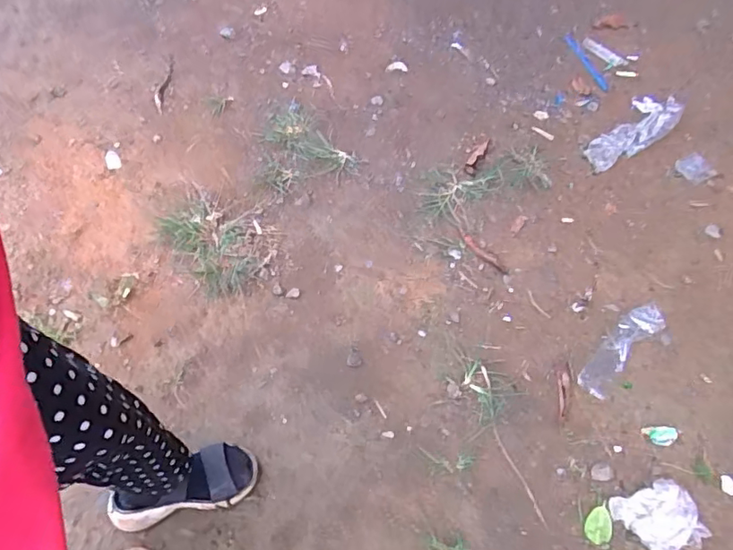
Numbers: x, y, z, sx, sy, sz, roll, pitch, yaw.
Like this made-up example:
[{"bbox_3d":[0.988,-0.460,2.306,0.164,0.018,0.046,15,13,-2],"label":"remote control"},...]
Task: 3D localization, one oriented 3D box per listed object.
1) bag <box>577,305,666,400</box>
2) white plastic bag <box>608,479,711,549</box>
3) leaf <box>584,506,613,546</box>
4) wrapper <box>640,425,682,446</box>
[{"bbox_3d":[0.466,0.130,1.012,0.216,0.034,0.059,-39,60,-22],"label":"bag"},{"bbox_3d":[0.436,0.365,0.829,0.107,0.042,0.094,-16,54,-7],"label":"white plastic bag"},{"bbox_3d":[0.356,0.384,0.850,0.038,0.010,0.053,20,58,18],"label":"leaf"},{"bbox_3d":[0.489,0.264,0.915,0.062,0.022,0.031,-2,54,3],"label":"wrapper"}]

